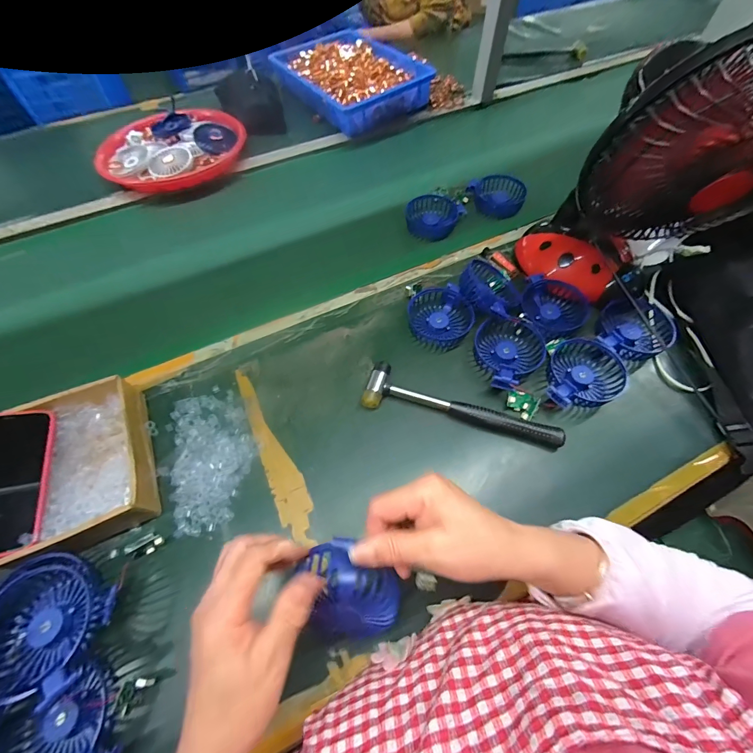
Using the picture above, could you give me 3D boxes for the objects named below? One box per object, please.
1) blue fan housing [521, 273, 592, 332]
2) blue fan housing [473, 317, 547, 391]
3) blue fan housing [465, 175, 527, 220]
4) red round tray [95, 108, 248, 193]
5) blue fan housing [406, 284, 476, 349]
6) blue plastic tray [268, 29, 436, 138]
[{"bbox_3d":[0.251,-0.106,0.501,0.082,0.027,0.090,-1,60,1],"label":"blue fan housing"},{"bbox_3d":[0.174,-0.039,0.477,0.106,0.028,0.090,-39,66,-19],"label":"blue fan housing"},{"bbox_3d":[0.226,-0.343,0.667,0.103,0.035,0.103,17,62,11],"label":"blue fan housing"},{"bbox_3d":[-0.414,-0.470,0.719,0.278,0.035,0.231,-21,62,-11],"label":"red round tray"},{"bbox_3d":[0.092,-0.085,0.508,0.087,0.031,0.084,-22,62,-11],"label":"blue fan housing"},{"bbox_3d":[-0.064,-0.690,0.811,0.261,0.061,0.347,-30,64,-15],"label":"blue plastic tray"}]

